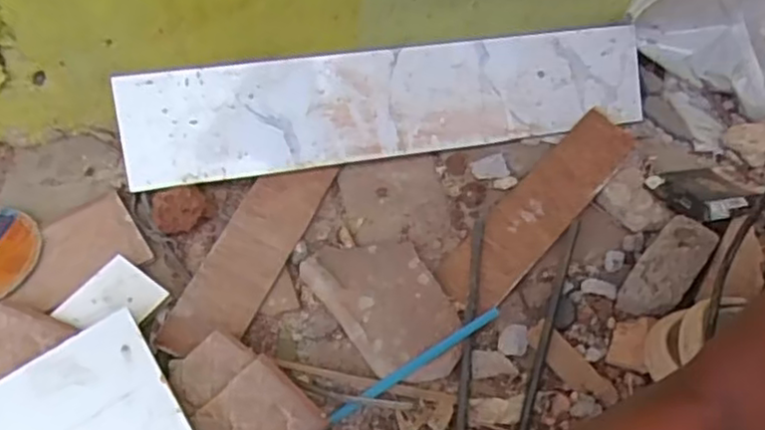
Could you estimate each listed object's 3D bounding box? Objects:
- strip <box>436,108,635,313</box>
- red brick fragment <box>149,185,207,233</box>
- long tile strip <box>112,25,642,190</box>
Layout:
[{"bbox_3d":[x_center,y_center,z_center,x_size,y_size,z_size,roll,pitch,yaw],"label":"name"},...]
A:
[{"bbox_3d":[0.149,-0.013,0.630,0.061,0.015,0.251,38,63,18],"label":"strip"},{"bbox_3d":[-0.176,-0.005,0.593,0.045,0.029,0.039,-13,60,-12],"label":"red brick fragment"},{"bbox_3d":[0.017,-0.108,0.642,0.493,0.005,0.096,-9,99,-13],"label":"long tile strip"}]

